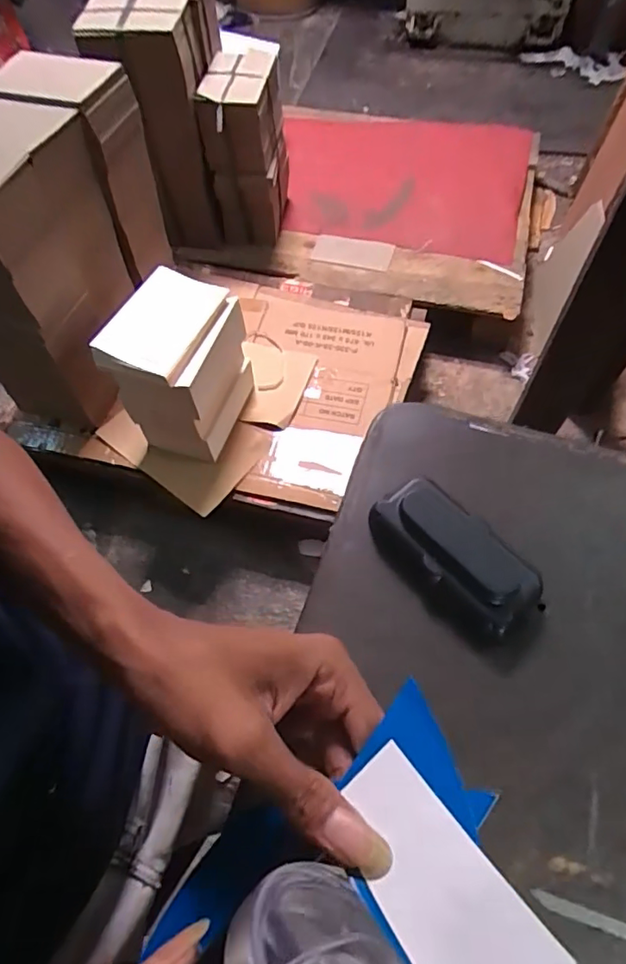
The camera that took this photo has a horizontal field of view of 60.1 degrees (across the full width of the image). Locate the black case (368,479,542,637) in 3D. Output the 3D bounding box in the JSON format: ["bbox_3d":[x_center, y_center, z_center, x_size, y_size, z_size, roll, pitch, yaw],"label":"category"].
[{"bbox_3d":[0.085,0.043,0.330,0.104,0.022,0.054,40,69,22],"label":"black case"}]

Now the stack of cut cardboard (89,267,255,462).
[{"bbox_3d":[-0.255,-0.211,1.075,0.196,0.290,0.243,18,64,12],"label":"stack of cut cardboard"}]

